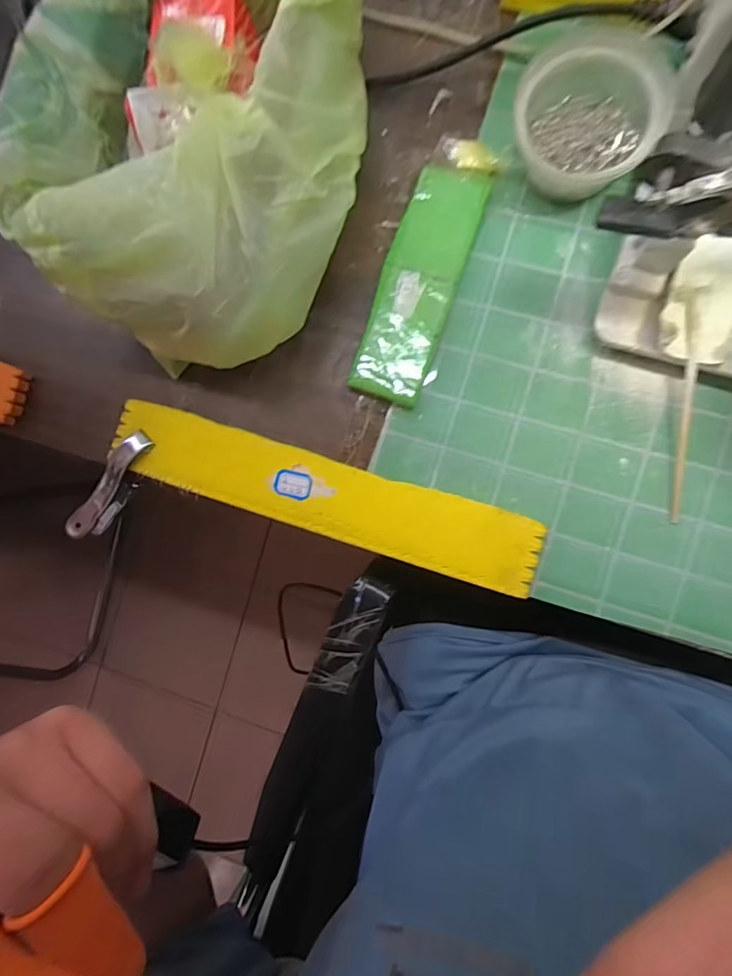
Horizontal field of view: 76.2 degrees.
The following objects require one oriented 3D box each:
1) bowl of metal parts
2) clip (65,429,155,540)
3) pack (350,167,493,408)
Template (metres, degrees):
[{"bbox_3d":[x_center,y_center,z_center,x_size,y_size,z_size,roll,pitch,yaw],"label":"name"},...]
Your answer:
[{"bbox_3d":[0.156,-0.261,0.334,0.096,0.054,0.102,0,87,7],"label":"bowl of metal parts"},{"bbox_3d":[-0.218,-0.002,0.403,0.019,0.033,0.115,42,110,7],"label":"clip"},{"bbox_3d":[0.041,-0.158,0.361,0.057,0.015,0.185,20,90,8],"label":"pack"}]

